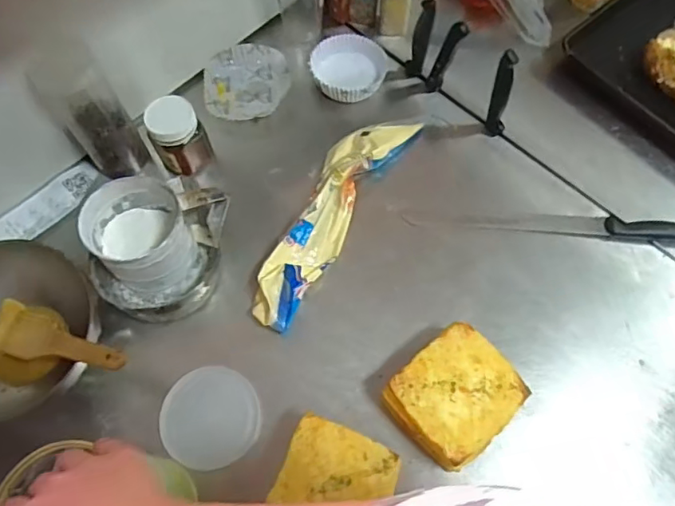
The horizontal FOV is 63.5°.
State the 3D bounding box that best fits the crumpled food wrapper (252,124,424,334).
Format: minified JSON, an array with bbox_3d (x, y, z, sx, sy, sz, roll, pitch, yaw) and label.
[{"bbox_3d":[-0.008,-0.054,0.710,0.076,0.033,0.331,27,69,12],"label":"crumpled food wrapper"}]

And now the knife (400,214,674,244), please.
[{"bbox_3d":[0.291,-0.035,0.729,0.394,0.026,0.035,1,66,1],"label":"knife"}]

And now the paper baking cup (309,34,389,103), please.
[{"bbox_3d":[0.018,-0.276,0.816,0.116,0.029,0.123,0,66,1],"label":"paper baking cup"}]

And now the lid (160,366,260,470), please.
[{"bbox_3d":[-0.151,0.193,0.648,0.115,0.019,0.114,0,66,1],"label":"lid"}]

